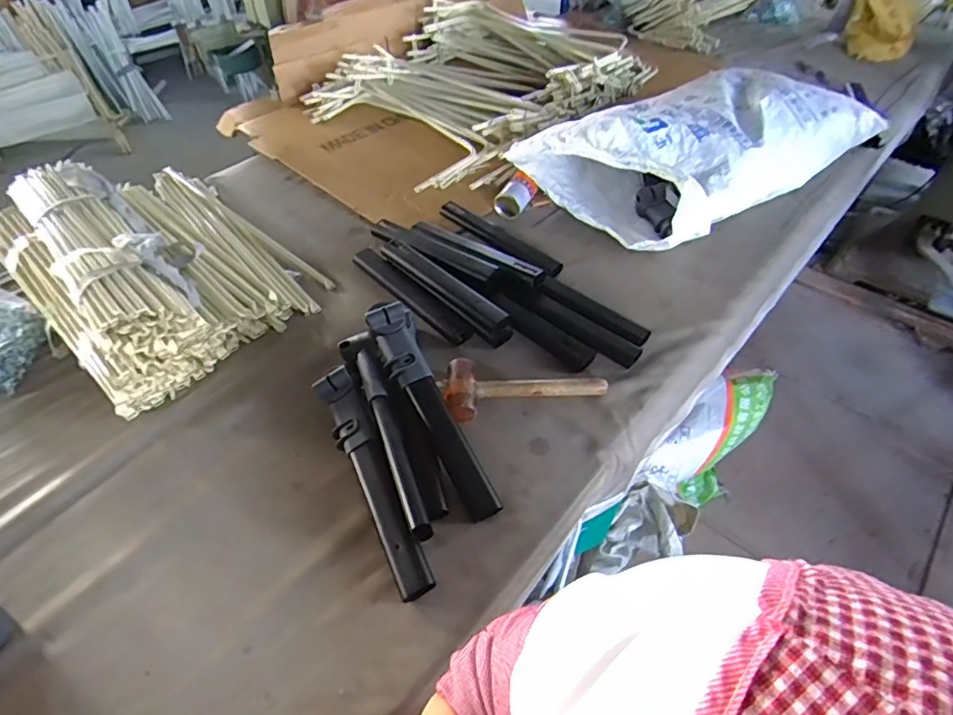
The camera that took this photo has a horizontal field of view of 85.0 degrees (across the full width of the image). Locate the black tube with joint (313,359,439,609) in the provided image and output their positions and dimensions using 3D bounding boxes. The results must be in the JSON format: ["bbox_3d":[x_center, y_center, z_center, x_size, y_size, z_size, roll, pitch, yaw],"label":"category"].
[{"bbox_3d":[-0.156,0.165,0.764,0.067,0.044,0.378,-21,51,-15],"label":"black tube with joint"}]

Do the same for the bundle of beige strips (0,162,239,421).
[{"bbox_3d":[-0.737,-0.171,1.019,0.667,0.175,0.249,34,58,28],"label":"bundle of beige strips"}]

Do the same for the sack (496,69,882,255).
[{"bbox_3d":[0.544,-0.514,1.235,0.804,0.181,0.400,-25,53,-19],"label":"sack"}]

